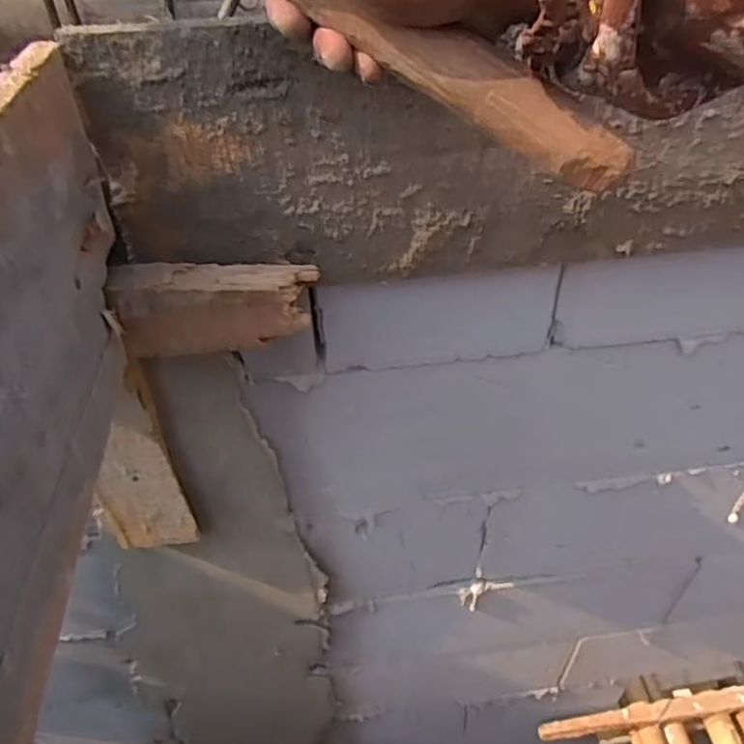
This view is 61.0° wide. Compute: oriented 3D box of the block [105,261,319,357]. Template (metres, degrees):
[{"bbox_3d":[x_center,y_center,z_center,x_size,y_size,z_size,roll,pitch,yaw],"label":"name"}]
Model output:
[{"bbox_3d":[-0.102,-0.046,0.417,0.125,0.055,0.032,-8,43,-7],"label":"block"}]

